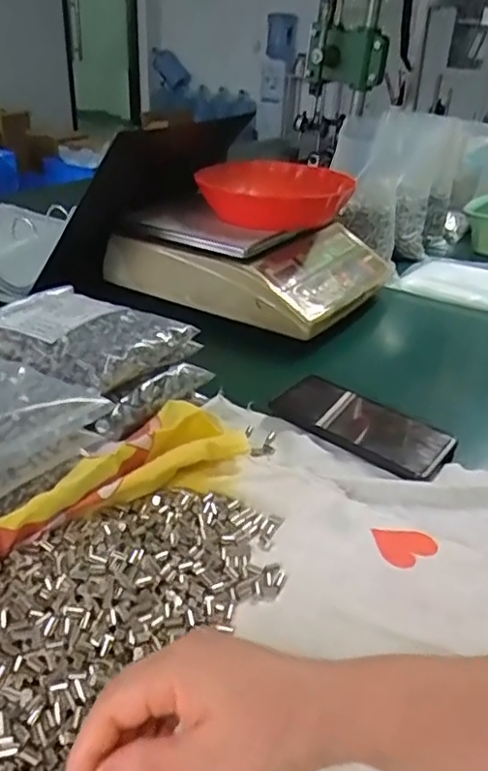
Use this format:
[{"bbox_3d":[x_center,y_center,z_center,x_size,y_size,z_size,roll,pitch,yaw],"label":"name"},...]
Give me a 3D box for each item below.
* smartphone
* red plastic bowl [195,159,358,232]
[{"bbox_3d":[0.107,0.032,0.579,0.168,0.012,0.076,25,37,33],"label":"smartphone"},{"bbox_3d":[0.047,-0.262,0.847,0.189,0.061,0.189,2,30,-1],"label":"red plastic bowl"}]

